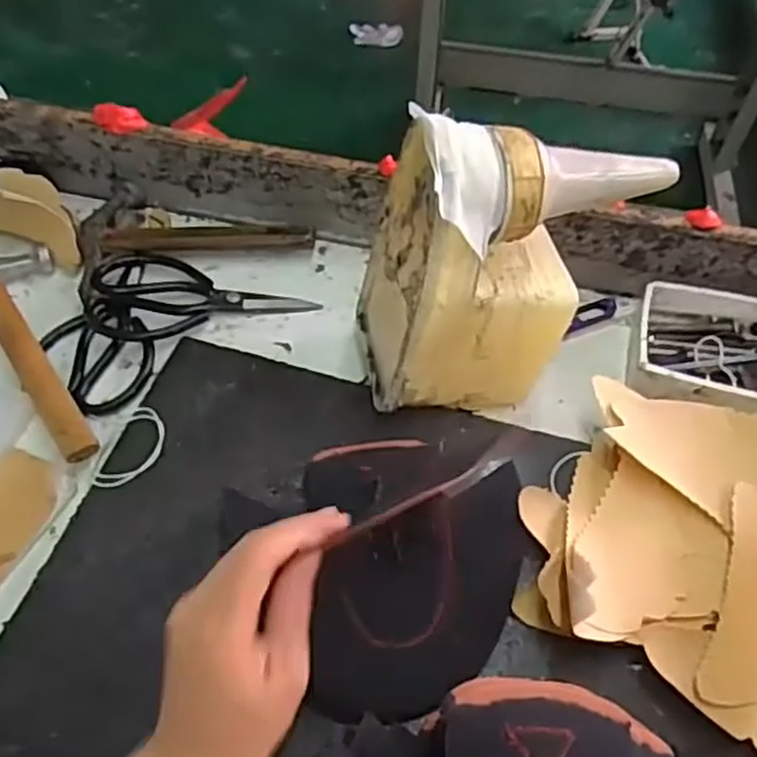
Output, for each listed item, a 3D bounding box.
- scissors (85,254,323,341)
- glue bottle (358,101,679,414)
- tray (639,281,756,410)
[{"bbox_3d":[-0.150,-0.076,0.639,0.189,0.021,0.095,-6,54,-6],"label":"scissors"},{"bbox_3d":[0.096,-0.083,0.526,0.206,0.209,0.111,-7,51,-6],"label":"glue bottle"},{"bbox_3d":[0.295,-0.007,0.577,0.189,0.045,0.123,16,52,12],"label":"tray"}]

